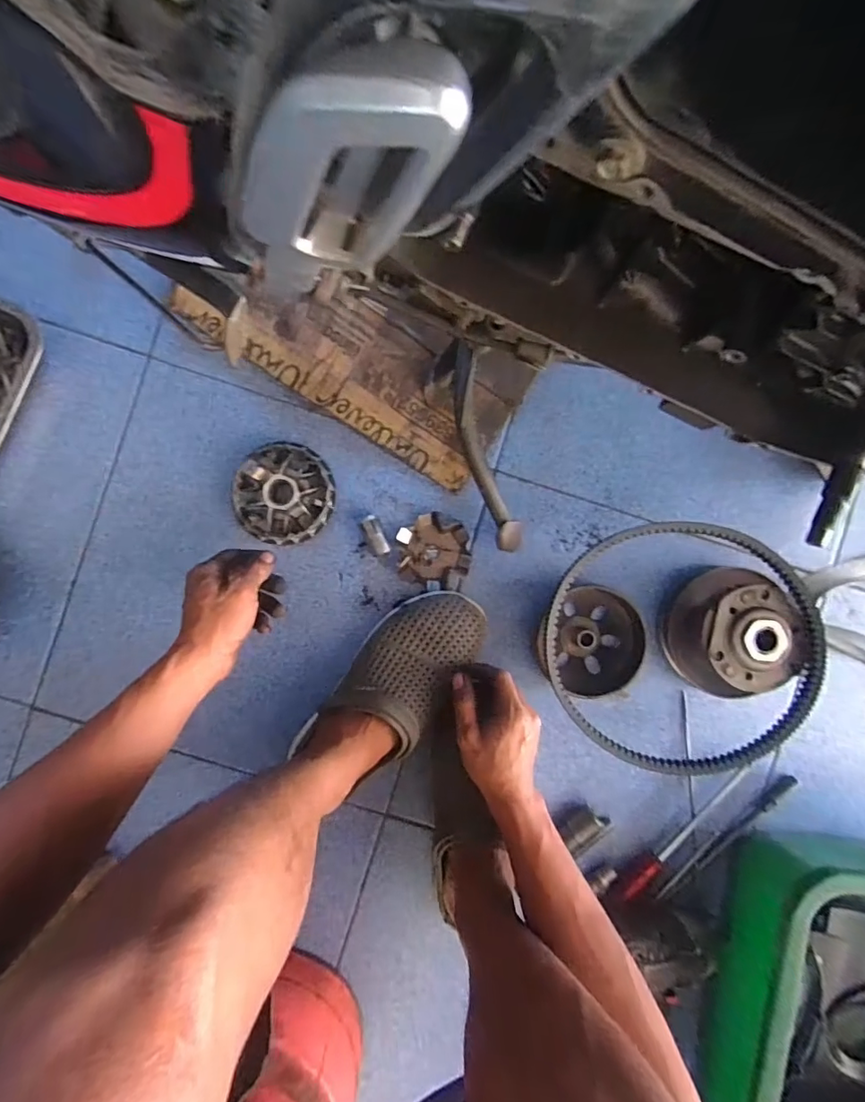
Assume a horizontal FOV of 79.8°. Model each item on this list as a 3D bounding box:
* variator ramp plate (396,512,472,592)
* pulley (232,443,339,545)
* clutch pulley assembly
[{"bbox_3d":[0.003,0.002,0.569,0.075,0.011,0.083,-2,91,-2],"label":"variator ramp plate"},{"bbox_3d":[-0.157,-0.061,0.552,0.102,0.026,0.104,8,90,-2],"label":"pulley"},{"bbox_3d":[0.304,0.084,0.534,0.107,0.085,0.127,-10,91,-2],"label":"clutch pulley assembly"}]

